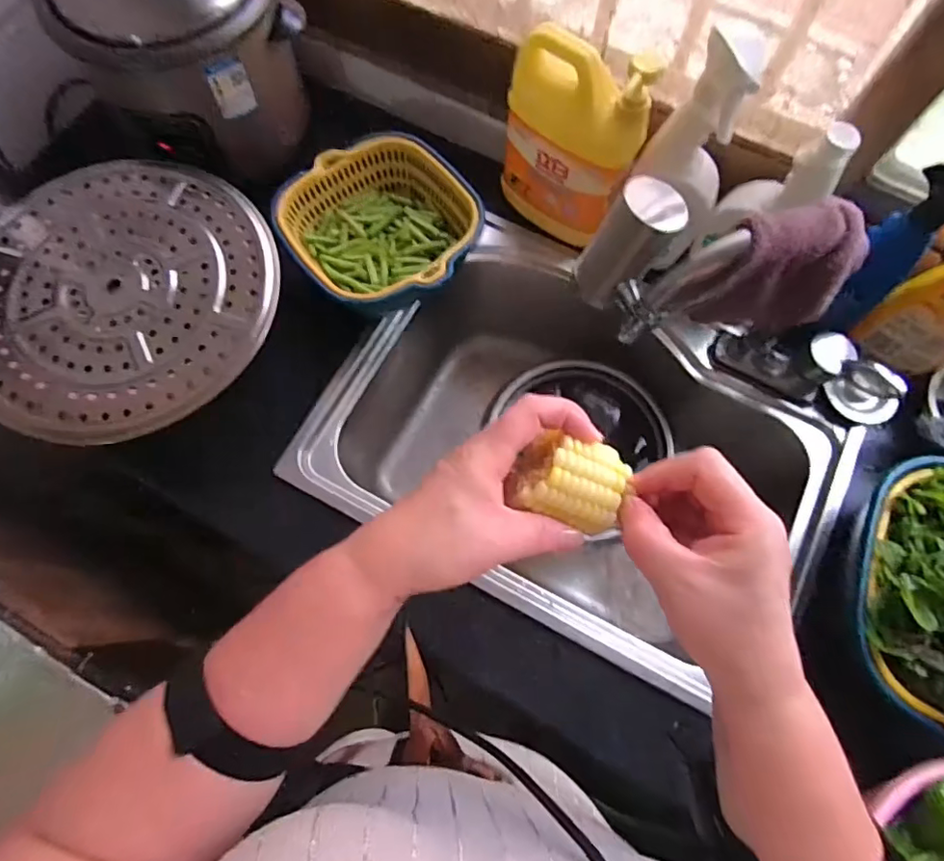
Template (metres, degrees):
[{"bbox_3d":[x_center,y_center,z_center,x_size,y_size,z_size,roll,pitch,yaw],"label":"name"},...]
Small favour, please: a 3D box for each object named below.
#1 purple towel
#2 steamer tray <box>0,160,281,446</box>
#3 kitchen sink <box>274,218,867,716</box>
[{"bbox_3d":[0.241,-0.124,0.445,0.130,0.118,0.052,-7,73,-3],"label":"purple towel"},{"bbox_3d":[-0.361,-0.144,0.560,0.304,0.014,0.305,36,75,10],"label":"steamer tray"},{"bbox_3d":[0.129,0.033,0.704,0.562,0.188,0.405,28,74,8],"label":"kitchen sink"}]

